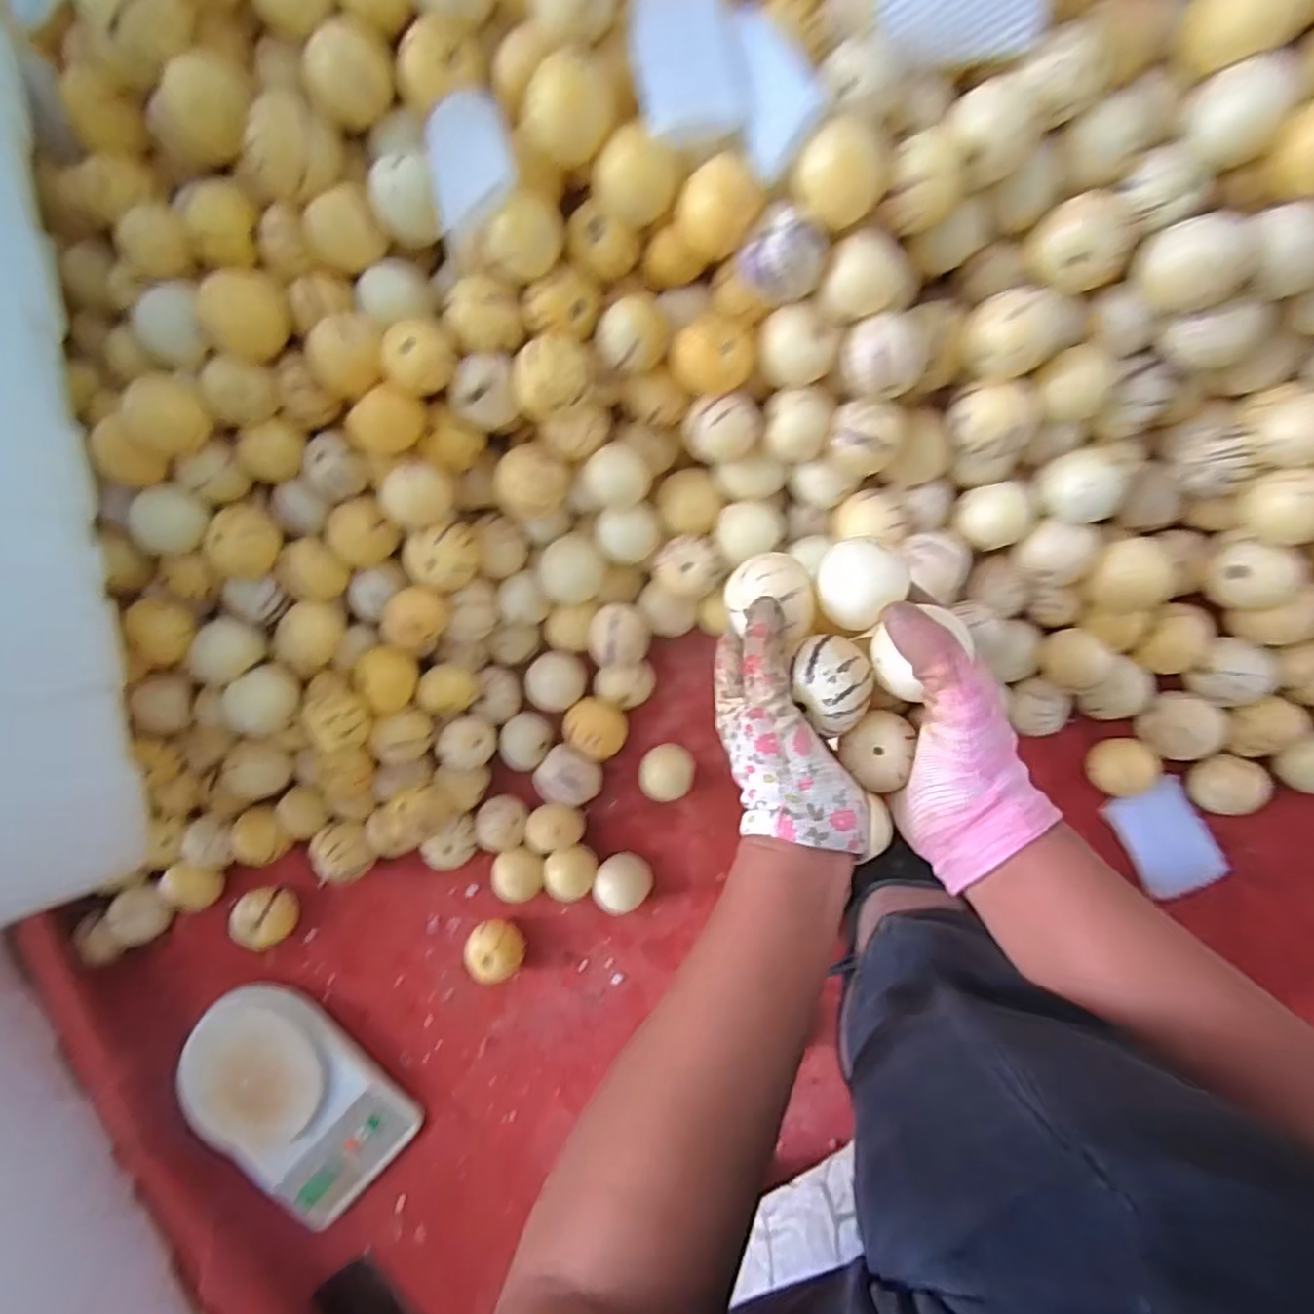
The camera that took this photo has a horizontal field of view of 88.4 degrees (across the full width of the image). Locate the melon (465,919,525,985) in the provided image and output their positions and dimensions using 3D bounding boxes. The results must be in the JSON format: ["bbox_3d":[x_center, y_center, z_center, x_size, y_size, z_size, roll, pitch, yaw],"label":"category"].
[{"bbox_3d":[-0.145,0.264,0.619,0.051,0.044,0.049,43,97,5],"label":"melon"}]

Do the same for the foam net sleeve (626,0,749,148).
[{"bbox_3d":[0.016,-0.346,0.392,0.058,0.020,0.082,-11,108,4],"label":"foam net sleeve"}]

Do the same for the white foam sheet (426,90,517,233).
[{"bbox_3d":[-0.114,-0.304,0.412,0.052,0.017,0.079,-16,90,8],"label":"white foam sheet"}]

